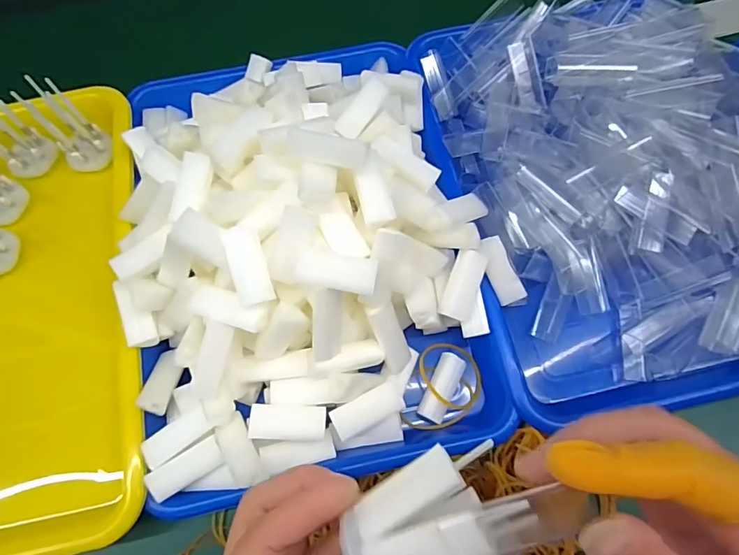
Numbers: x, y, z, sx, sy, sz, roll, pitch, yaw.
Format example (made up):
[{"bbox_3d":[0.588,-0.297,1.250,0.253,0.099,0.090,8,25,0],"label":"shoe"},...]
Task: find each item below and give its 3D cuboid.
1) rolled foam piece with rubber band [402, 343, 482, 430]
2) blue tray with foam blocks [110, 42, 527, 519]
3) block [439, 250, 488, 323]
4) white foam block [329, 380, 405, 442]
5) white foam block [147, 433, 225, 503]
[{"bbox_3d":[0.052,0.075,0.310,0.044,0.021,0.060,18,71,9],"label":"rolled foam piece with rubber band"},{"bbox_3d":[-0.036,-0.035,0.311,0.245,0.096,0.329,-7,69,-1],"label":"blue tray with foam blocks"},{"bbox_3d":[0.061,0.005,0.300,0.021,0.008,0.045,19,90,9],"label":"block"},{"bbox_3d":[-0.001,0.083,0.290,0.045,0.013,0.019,-27,71,-8],"label":"white foam block"},{"bbox_3d":[-0.109,0.114,0.273,0.045,0.006,0.017,-30,71,-9],"label":"white foam block"}]

